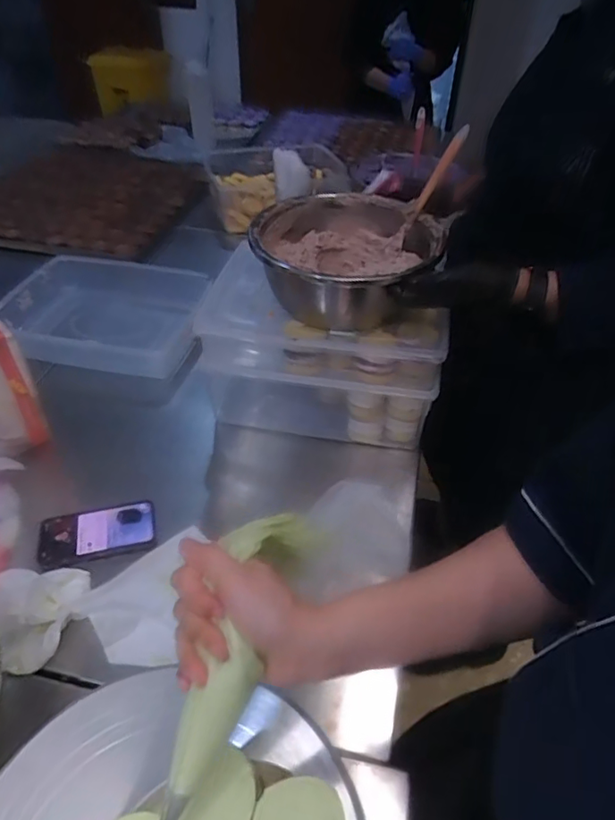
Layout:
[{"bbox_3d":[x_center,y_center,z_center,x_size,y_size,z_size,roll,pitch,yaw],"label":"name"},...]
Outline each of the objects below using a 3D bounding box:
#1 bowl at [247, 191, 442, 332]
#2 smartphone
[{"bbox_3d":[0.051,-0.209,0.783,0.241,0.116,0.252,1,42,-1],"label":"bowl"},{"bbox_3d":[-0.279,0.166,0.725,0.146,0.016,0.077,-10,44,-15],"label":"smartphone"}]

